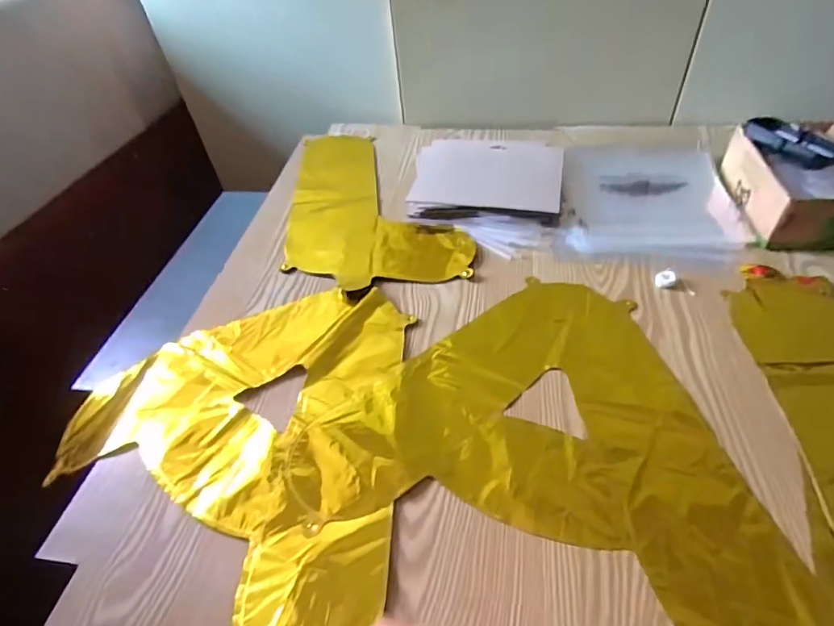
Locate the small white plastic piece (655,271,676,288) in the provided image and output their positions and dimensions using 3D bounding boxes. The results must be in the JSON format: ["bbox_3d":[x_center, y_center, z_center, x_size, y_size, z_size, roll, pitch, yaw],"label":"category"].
[{"bbox_3d":[0.278,-0.038,0.530,0.019,0.013,0.019,-3,46,3],"label":"small white plastic piece"}]

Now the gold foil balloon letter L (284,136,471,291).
[{"bbox_3d":[-0.068,-0.175,0.702,0.235,0.006,0.400,-8,46,-1],"label":"gold foil balloon letter L"}]

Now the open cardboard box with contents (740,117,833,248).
[{"bbox_3d":[0.474,-0.163,0.572,0.130,0.077,0.193,2,47,8],"label":"open cardboard box with contents"}]

